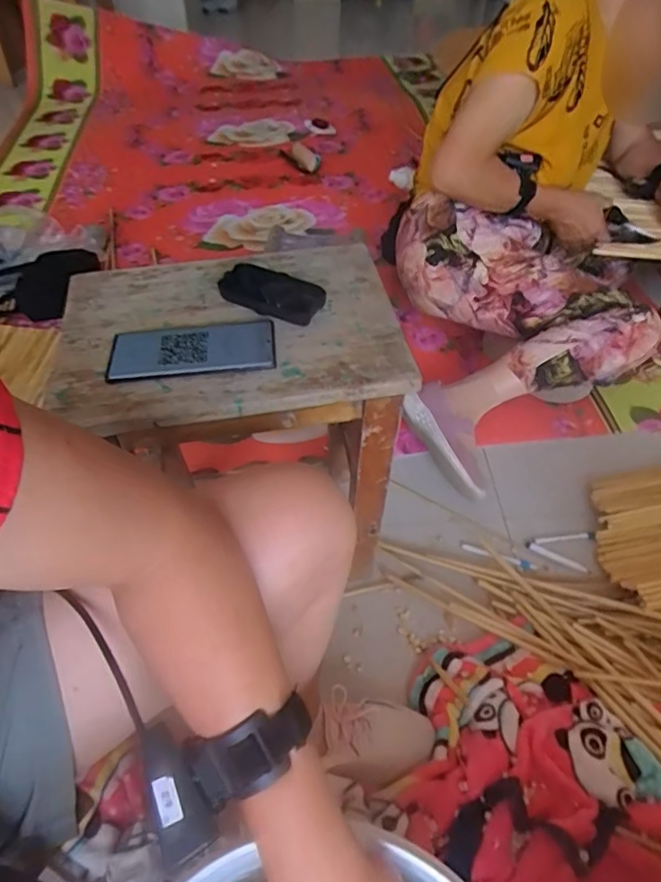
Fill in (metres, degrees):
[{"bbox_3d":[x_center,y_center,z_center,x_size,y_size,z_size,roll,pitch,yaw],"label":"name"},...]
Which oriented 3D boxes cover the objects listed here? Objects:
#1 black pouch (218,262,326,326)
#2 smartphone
[{"bbox_3d":[-0.060,-0.156,0.587,0.106,0.033,0.059,23,53,19],"label":"black pouch"},{"bbox_3d":[-0.138,-0.094,0.548,0.162,0.009,0.080,-6,50,-5],"label":"smartphone"}]

